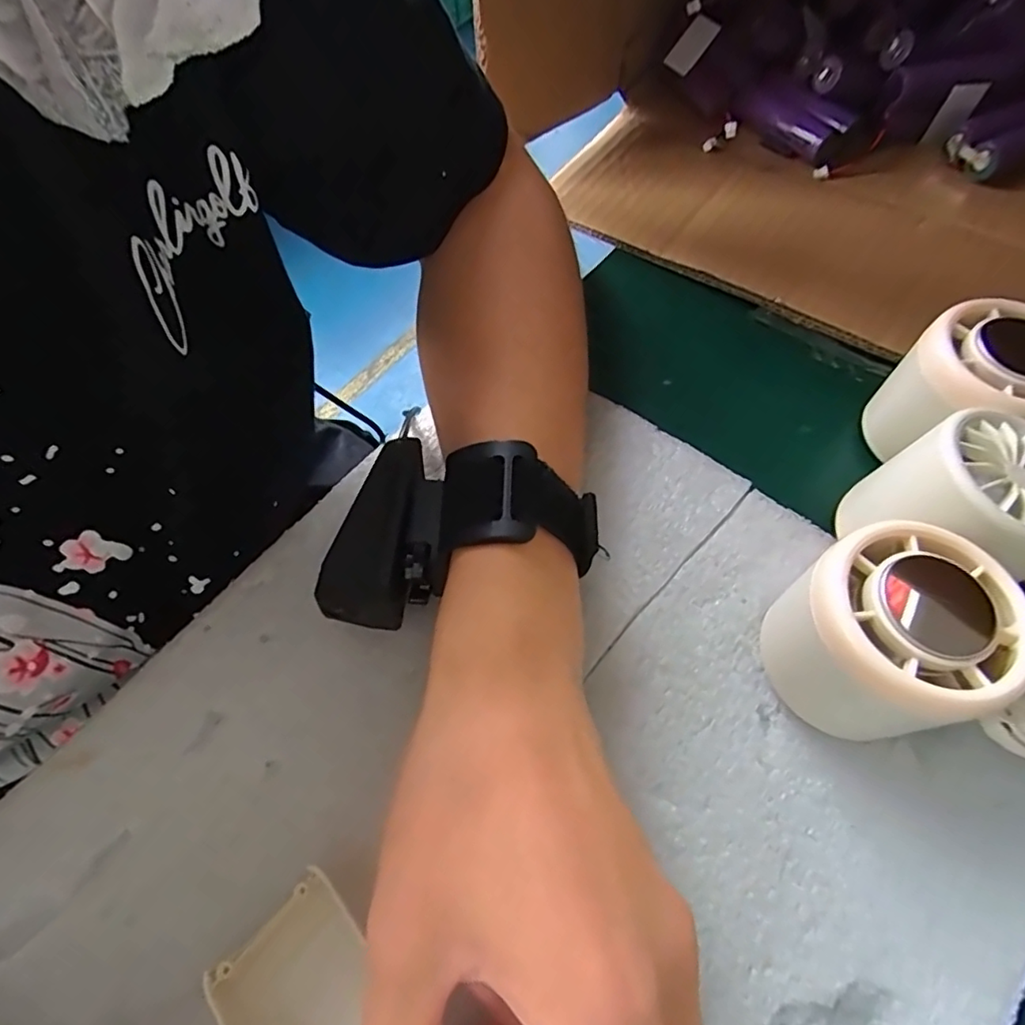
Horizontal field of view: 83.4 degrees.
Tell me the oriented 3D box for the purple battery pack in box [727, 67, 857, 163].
[{"bbox_3d":[0.163,-0.236,0.341,0.031,0.024,0.074,-26,64,-9],"label":"purple battery pack in box"}]

